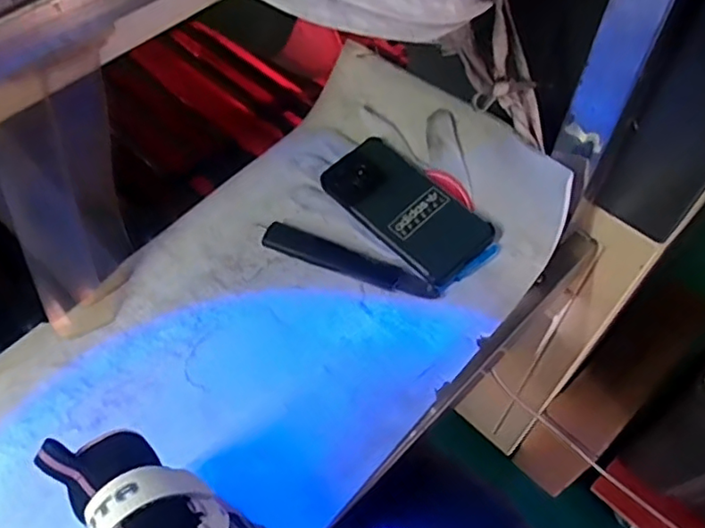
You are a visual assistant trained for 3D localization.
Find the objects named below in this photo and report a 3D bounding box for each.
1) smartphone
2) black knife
[{"bbox_3d":[0.049,-0.054,0.565,0.078,0.012,0.160,-40,66,-13],"label":"smartphone"},{"bbox_3d":[-0.004,-0.001,0.542,0.165,0.010,0.023,21,60,14],"label":"black knife"}]

